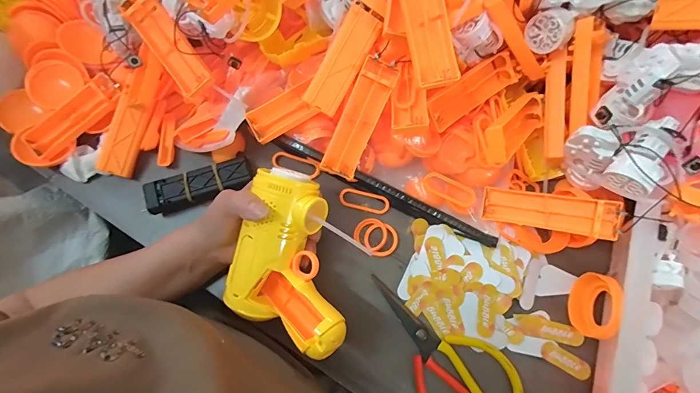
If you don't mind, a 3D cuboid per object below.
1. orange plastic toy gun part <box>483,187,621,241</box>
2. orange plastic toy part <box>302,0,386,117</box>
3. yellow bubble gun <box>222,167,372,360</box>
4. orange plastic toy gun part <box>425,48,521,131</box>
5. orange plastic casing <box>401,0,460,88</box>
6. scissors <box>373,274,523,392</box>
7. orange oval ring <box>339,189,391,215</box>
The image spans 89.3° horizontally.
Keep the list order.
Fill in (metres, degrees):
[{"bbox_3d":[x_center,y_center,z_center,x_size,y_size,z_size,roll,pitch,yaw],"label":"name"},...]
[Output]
[{"bbox_3d":[0.183,0.013,0.329,0.110,0.017,0.033,9,75,32],"label":"orange plastic toy gun part"},{"bbox_3d":[-0.002,-0.126,0.316,0.033,0.008,0.106,30,101,-17],"label":"orange plastic toy part"},{"bbox_3d":[-0.044,0.053,0.302,0.108,0.053,0.127,19,77,6],"label":"yellow bubble gun"},{"bbox_3d":[0.121,-0.106,0.351,0.104,0.024,0.032,-34,78,-6],"label":"orange plastic toy gun part"},{"bbox_3d":[0.064,-0.142,0.288,0.034,0.015,0.099,-14,97,-2],"label":"orange plastic casing"},{"bbox_3d":[0.085,0.150,0.345,0.089,0.008,0.171,-38,78,-7],"label":"scissors"},{"bbox_3d":[0.016,0.005,0.385,0.054,0.006,0.022,13,77,5],"label":"orange oval ring"}]

